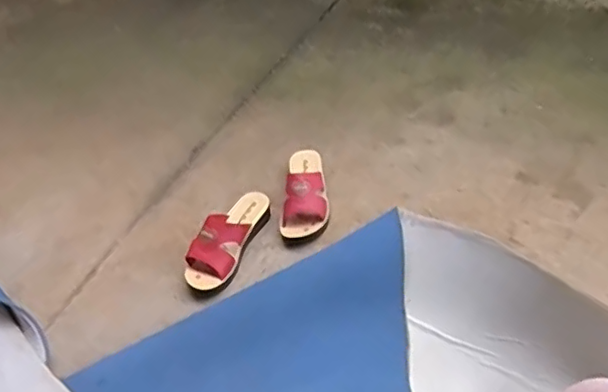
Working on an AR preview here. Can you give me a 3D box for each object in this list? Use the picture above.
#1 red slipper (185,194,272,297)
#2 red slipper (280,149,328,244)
[{"bbox_3d":[-0.135,0.069,1.054,0.079,0.067,0.218,14,47,22],"label":"red slipper"},{"bbox_3d":[-0.001,-0.019,1.125,0.088,0.073,0.221,-4,43,4],"label":"red slipper"}]

